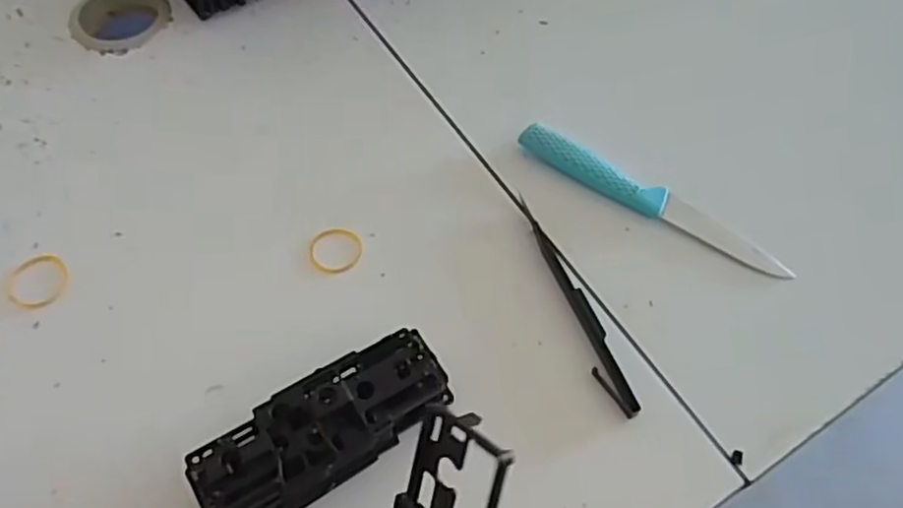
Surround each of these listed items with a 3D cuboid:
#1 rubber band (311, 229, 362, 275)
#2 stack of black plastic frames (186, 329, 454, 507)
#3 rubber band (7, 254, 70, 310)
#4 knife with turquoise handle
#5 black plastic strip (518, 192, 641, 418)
[{"bbox_3d":[-0.069,-0.002,0.423,0.030,0.004,0.030,1,58,-1],"label":"rubber band"},{"bbox_3d":[-0.061,0.088,0.350,0.125,0.035,0.050,-28,63,-17],"label":"stack of black plastic frames"},{"bbox_3d":[-0.236,0.015,0.405,0.035,0.004,0.034,1,58,-1],"label":"rubber band"},{"bbox_3d":[0.125,-0.036,0.441,0.180,0.009,0.022,27,62,15],"label":"knife with turquoise handle"},{"bbox_3d":[0.070,0.025,0.405,0.013,0.007,0.144,-15,60,-10],"label":"black plastic strip"}]

